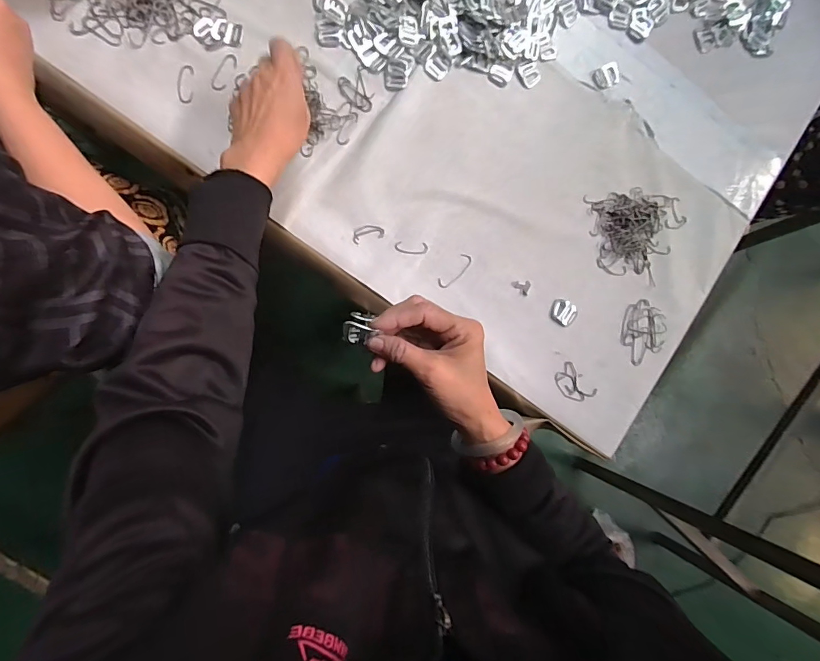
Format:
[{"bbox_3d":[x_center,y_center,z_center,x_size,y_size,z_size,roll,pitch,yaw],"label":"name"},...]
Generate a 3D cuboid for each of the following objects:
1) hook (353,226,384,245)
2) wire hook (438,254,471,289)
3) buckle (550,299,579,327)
[{"bbox_3d":[-0.048,-0.111,0.489,0.036,0.004,0.019,-18,89,-8],"label":"hook"},{"bbox_3d":[0.053,-0.069,0.498,0.050,0.004,0.017,-45,93,-8],"label":"wire hook"},{"bbox_3d":[0.184,-0.021,0.518,0.031,0.006,0.030,29,83,-5],"label":"buckle"}]

